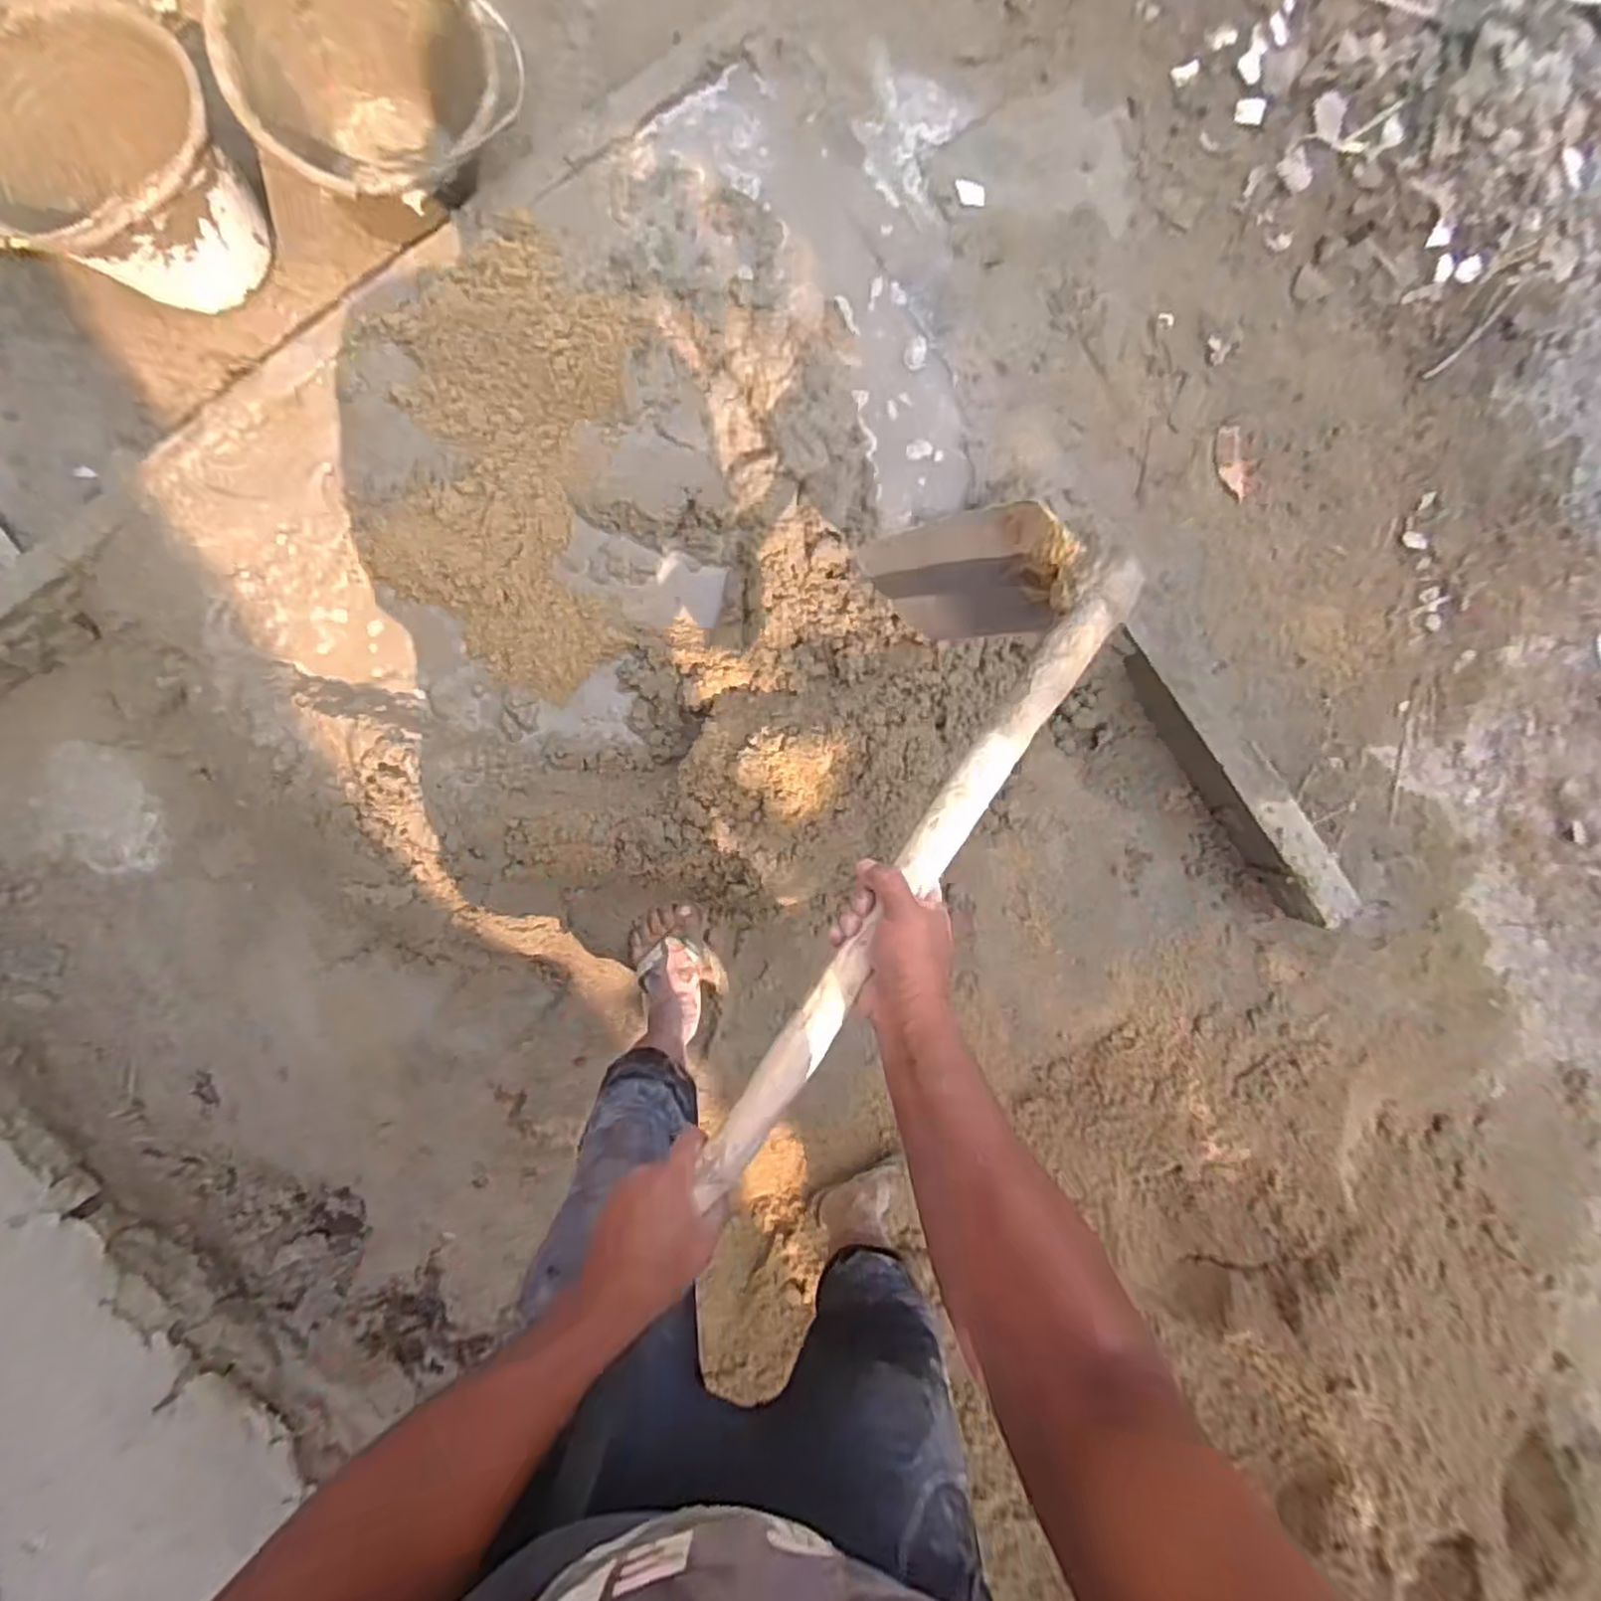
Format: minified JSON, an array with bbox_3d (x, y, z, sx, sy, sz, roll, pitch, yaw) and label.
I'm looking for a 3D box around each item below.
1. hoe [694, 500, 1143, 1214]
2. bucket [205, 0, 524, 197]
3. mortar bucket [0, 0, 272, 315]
[{"bbox_3d":[0.063,0.024,0.628,0.177,0.214,0.615,27,77,-8],"label":"hoe"},{"bbox_3d":[-0.521,-0.889,0.928,0.300,0.226,0.266,-37,99,-1],"label":"bucket"},{"bbox_3d":[-0.854,-0.798,0.901,0.277,0.165,0.296,-1,97,-5],"label":"mortar bucket"}]

